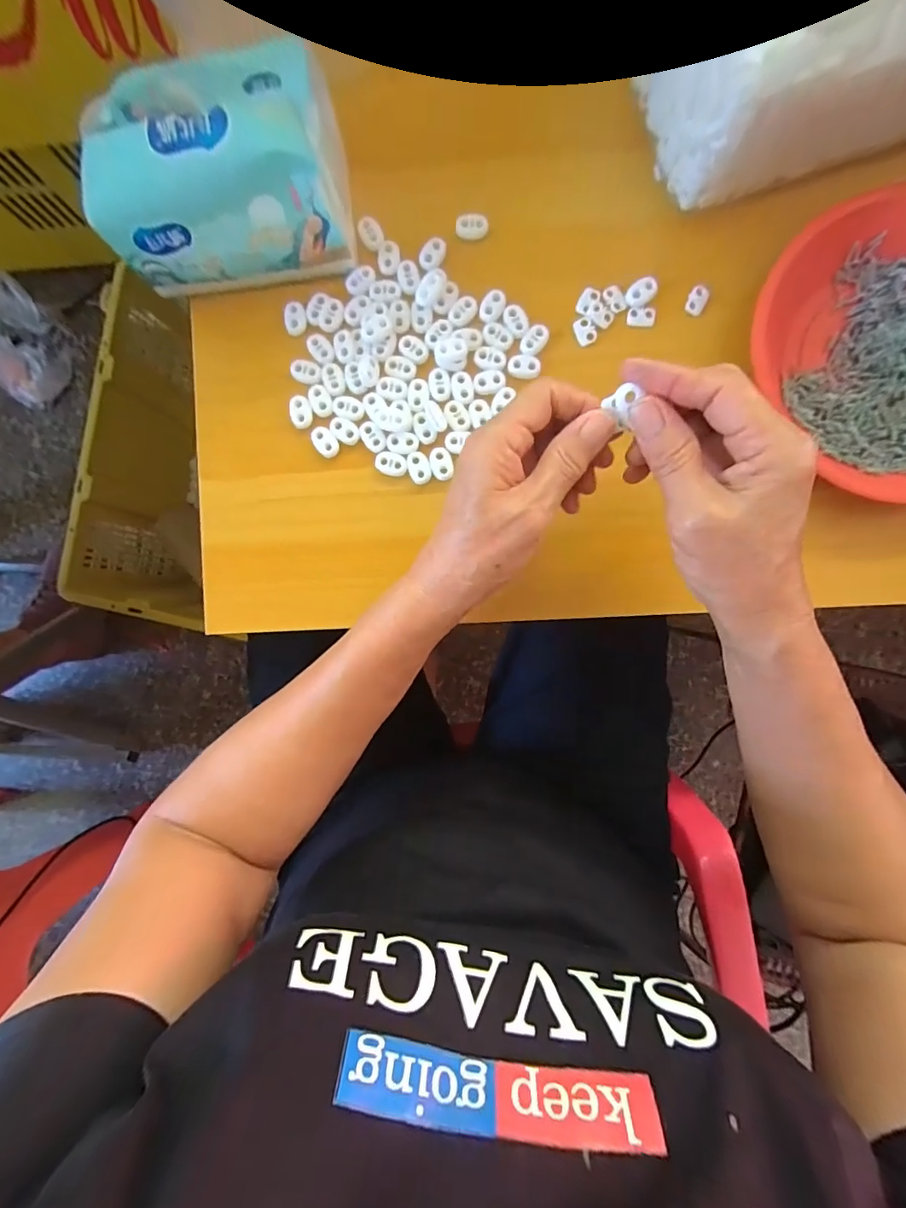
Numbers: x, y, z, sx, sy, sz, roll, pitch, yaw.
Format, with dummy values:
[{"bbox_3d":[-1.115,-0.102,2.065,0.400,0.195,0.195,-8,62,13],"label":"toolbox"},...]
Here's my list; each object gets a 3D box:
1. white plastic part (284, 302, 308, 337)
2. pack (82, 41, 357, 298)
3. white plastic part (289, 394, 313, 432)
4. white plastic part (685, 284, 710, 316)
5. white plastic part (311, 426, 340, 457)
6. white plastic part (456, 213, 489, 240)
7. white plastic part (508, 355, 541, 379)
[{"bbox_3d":[-0.112,-0.203,0.338,0.015,0.004,0.023,-6,91,2],"label":"white plastic part"},{"bbox_3d":[-0.143,-0.268,0.296,0.145,0.082,0.103,0,91,2],"label":"pack"},{"bbox_3d":[-0.107,-0.135,0.333,0.015,0.004,0.023,-9,91,2],"label":"white plastic part"},{"bbox_3d":[0.169,-0.211,0.328,0.013,0.004,0.020,28,92,1],"label":"white plastic part"},{"bbox_3d":[-0.091,-0.115,0.334,0.015,0.004,0.023,-42,90,3],"label":"white plastic part"},{"bbox_3d":[0.013,-0.264,0.333,0.022,0.004,0.017,2,92,2],"label":"white plastic part"},{"bbox_3d":[0.050,-0.164,0.327,0.022,0.004,0.017,2,92,2],"label":"white plastic part"}]

